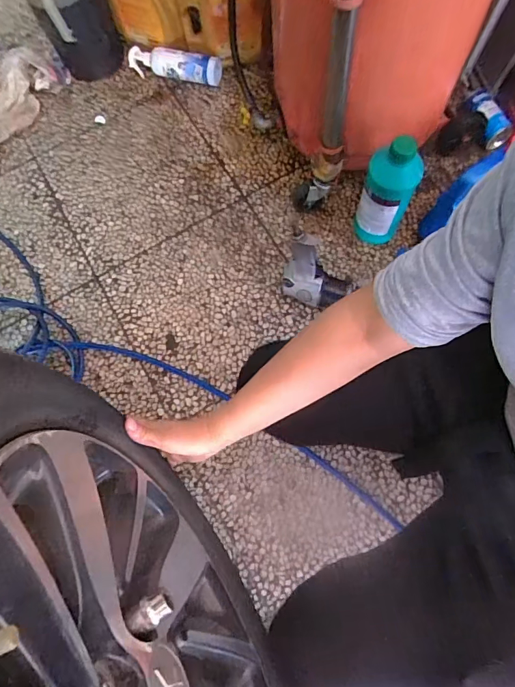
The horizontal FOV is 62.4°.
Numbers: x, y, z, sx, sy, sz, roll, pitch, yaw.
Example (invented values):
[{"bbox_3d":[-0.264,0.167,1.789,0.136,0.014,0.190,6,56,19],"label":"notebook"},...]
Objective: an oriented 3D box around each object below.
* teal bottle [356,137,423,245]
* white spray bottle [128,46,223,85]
[{"bbox_3d":[0.256,-0.287,0.849,0.093,0.261,0.075,29,78,11],"label":"teal bottle"},{"bbox_3d":[-0.215,-0.718,1.088,0.251,0.079,0.051,9,75,6],"label":"white spray bottle"}]

